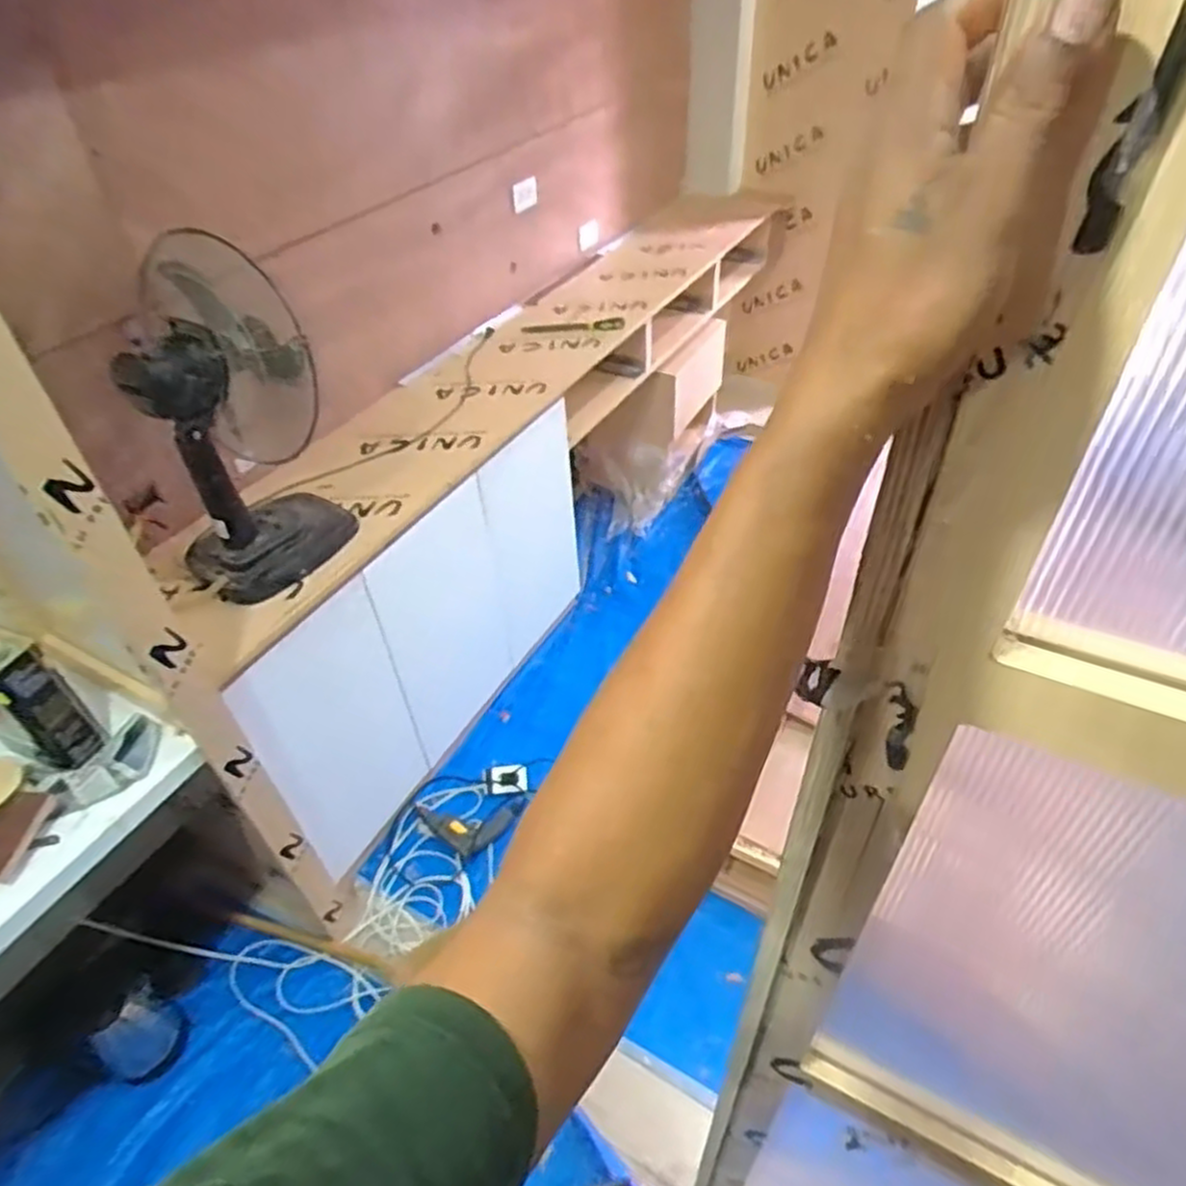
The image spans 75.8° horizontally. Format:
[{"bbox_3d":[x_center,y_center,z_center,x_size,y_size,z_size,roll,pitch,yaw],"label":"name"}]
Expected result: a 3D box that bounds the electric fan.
[{"bbox_3d":[-0.680,-0.314,1.405,0.322,0.653,0.302,-28,48,-23],"label":"electric fan"}]

